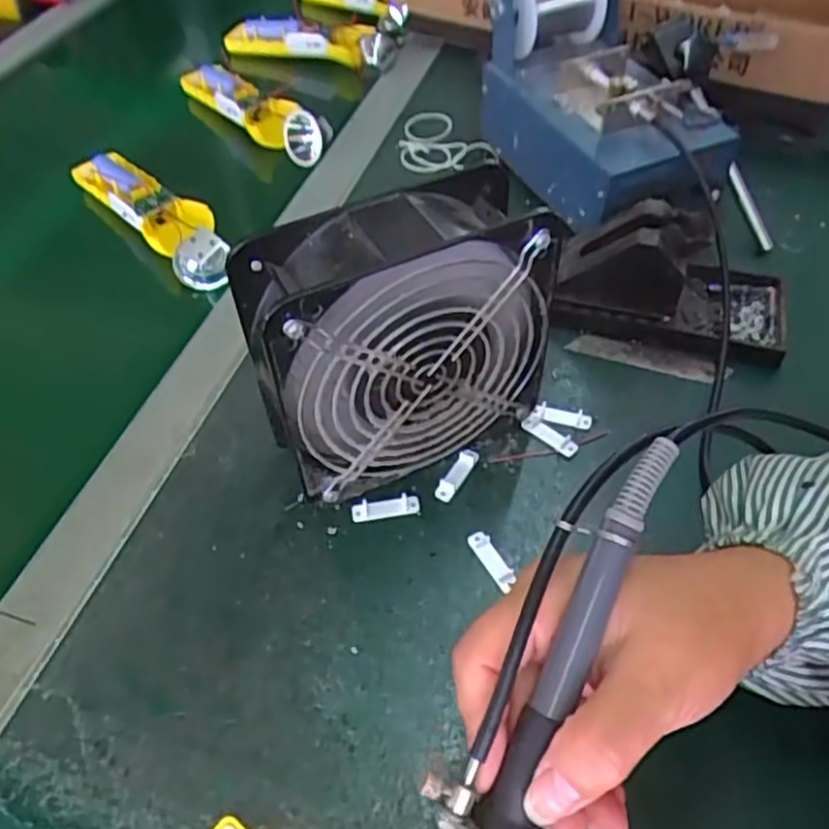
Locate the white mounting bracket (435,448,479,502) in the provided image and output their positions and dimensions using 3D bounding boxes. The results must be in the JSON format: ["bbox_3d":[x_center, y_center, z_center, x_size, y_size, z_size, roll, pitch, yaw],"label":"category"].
[{"bbox_3d":[0.025,0.033,0.411,0.011,0.006,0.038,25,55,21],"label":"white mounting bracket"}]

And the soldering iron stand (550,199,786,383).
[{"bbox_3d":[0.166,-0.088,0.466,0.154,0.070,0.091,9,50,9],"label":"soldering iron stand"}]

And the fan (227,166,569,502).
[{"bbox_3d":[-0.007,-0.033,0.374,0.149,0.150,0.056,-23,52,-17],"label":"fan"}]

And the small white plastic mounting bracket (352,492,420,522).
[{"bbox_3d":[-0.016,0.051,0.397,0.037,0.005,0.012,-5,49,-2],"label":"small white plastic mounting bracket"}]

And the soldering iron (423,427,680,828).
[{"bbox_3d":[0.034,0.095,0.230,0.030,0.027,0.201,21,81,19],"label":"soldering iron"}]

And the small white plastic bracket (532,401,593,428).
[{"bbox_3d":[0.090,0.001,0.438,0.035,0.005,0.013,9,50,10],"label":"small white plastic bracket"}]

